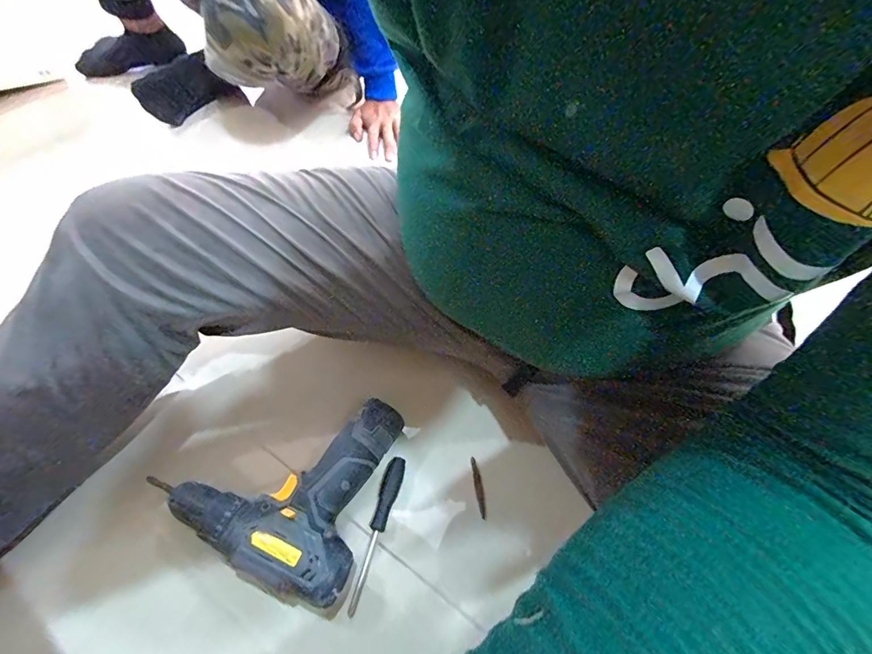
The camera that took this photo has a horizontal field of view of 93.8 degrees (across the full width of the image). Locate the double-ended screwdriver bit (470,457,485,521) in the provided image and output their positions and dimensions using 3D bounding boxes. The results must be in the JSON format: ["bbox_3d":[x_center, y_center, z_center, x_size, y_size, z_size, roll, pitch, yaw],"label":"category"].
[{"bbox_3d":[0.045,0.169,0.432,0.008,0.004,0.062,-7,56,-4],"label":"double-ended screwdriver bit"}]

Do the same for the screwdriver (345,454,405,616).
[{"bbox_3d":[-0.057,0.200,0.404,0.020,0.015,0.142,10,56,8],"label":"screwdriver"}]

